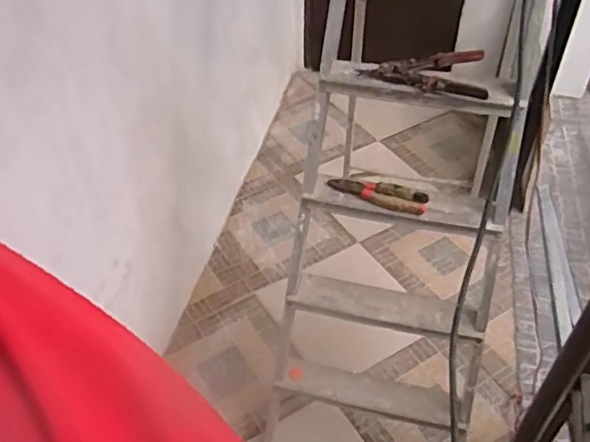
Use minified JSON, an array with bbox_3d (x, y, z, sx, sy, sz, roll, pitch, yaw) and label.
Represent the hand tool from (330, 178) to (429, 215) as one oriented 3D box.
[{"bbox_3d":[0.169,-0.060,1.224,0.199,0.025,0.059,14,47,15],"label":"hand tool"}]

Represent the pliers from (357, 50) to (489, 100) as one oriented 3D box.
[{"bbox_3d":[0.249,-0.291,1.120,0.225,0.032,0.151,13,46,14],"label":"pliers"}]

